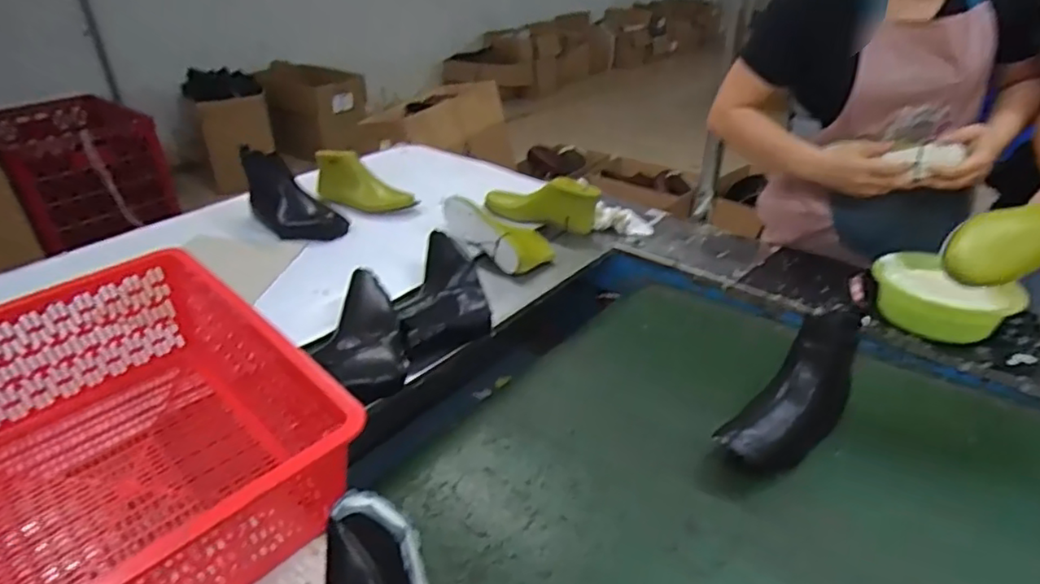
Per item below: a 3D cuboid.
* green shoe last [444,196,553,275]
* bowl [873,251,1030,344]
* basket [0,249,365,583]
[{"bbox_3d":[-0.049,-0.118,1.150,0.143,0.085,0.211,-20,36,-27],"label":"green shoe last"},{"bbox_3d":[0.647,0.012,0.940,0.192,0.058,0.154,25,40,38],"label":"bowl"},{"bbox_3d":[-0.429,0.166,0.629,0.469,0.170,0.367,25,40,38],"label":"basket"}]

